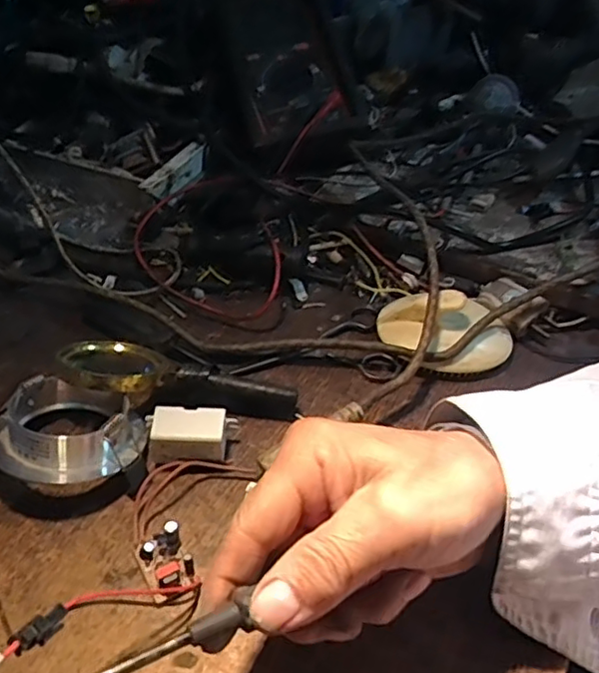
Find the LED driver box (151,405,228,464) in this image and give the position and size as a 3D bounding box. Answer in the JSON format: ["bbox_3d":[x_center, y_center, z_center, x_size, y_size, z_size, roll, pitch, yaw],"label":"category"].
[{"bbox_3d":[-0.063,0.056,0.355,0.041,0.020,0.023,0,45,-2],"label":"LED driver box"}]

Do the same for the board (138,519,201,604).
[{"bbox_3d":[-0.066,0.112,0.310,0.022,0.017,0.032,-20,49,-21],"label":"board"}]

